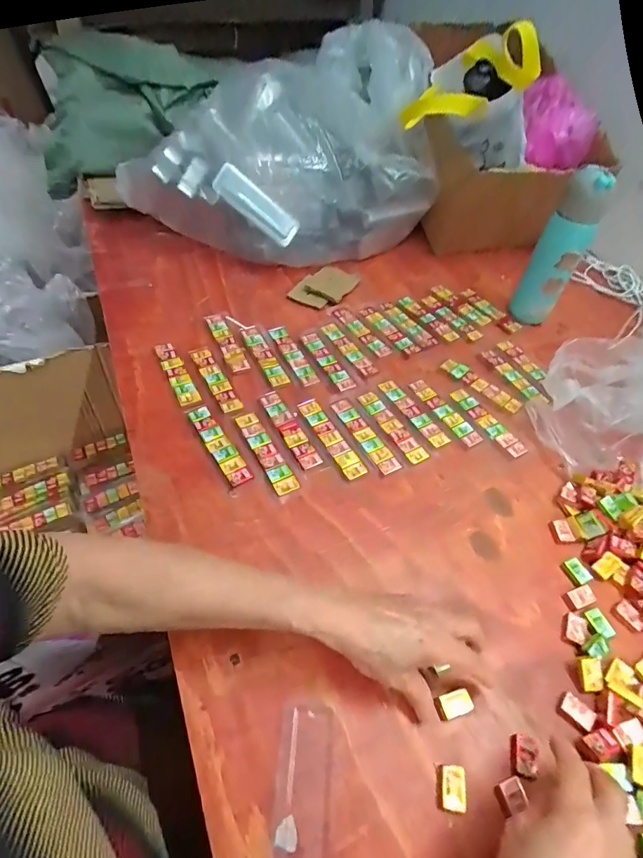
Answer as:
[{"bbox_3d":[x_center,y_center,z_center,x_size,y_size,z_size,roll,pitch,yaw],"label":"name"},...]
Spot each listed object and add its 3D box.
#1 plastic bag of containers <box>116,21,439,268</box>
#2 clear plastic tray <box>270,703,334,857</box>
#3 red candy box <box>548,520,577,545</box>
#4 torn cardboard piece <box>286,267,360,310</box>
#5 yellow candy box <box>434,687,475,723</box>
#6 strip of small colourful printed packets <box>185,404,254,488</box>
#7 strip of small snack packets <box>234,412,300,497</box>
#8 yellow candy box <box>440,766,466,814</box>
[{"bbox_3d":[-0.071,-0.459,0.718,0.474,0.257,0.274,-12,53,-15],"label":"plastic bag of containers"},{"bbox_3d":[-0.012,0.268,0.299,0.042,0.007,0.132,3,51,-4],"label":"clear plastic tray"},{"bbox_3d":[0.254,0.108,0.459,0.019,0.006,0.026,-5,52,-10],"label":"red candy box"},{"bbox_3d":[0.009,-0.237,0.706,0.070,0.013,0.113,31,54,18],"label":"torn cardboard piece"},{"bbox_3d":[0.107,0.222,0.350,0.027,0.010,0.017,-11,53,-14],"label":"yellow candy box"},{"bbox_3d":[-0.117,0.016,0.489,0.025,0.008,0.120,-26,58,-24],"label":"strip of small colourful printed packets"},{"bbox_3d":[-0.064,0.024,0.490,0.026,0.005,0.120,-22,56,-22],"label":"strip of small snack packets"},{"bbox_3d":[0.095,0.262,0.316,0.016,0.010,0.026,8,51,1],"label":"yellow candy box"}]

